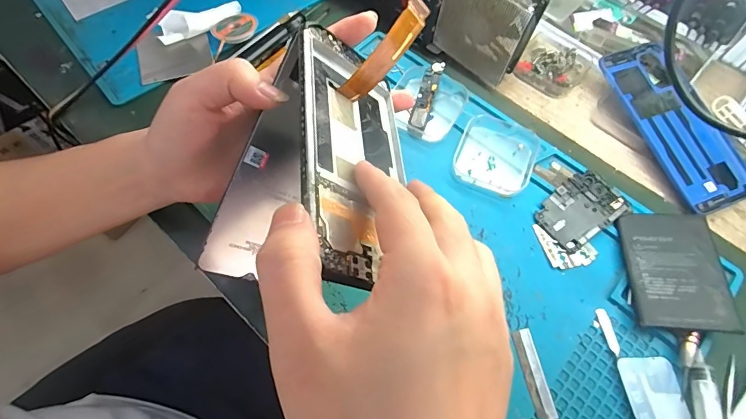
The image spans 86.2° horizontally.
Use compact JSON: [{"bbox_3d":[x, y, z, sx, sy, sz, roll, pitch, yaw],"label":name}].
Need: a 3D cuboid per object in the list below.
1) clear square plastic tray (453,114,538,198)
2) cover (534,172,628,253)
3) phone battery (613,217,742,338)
[{"bbox_3d":[0.107,-0.049,0.347,0.065,0.007,0.075,21,67,8],"label":"clear square plastic tray"},{"bbox_3d":[0.168,0.000,0.325,0.067,0.004,0.047,-32,68,-9],"label":"cover"},{"bbox_3d":[0.223,0.044,0.294,0.063,0.004,0.088,0,61,9],"label":"phone battery"}]

